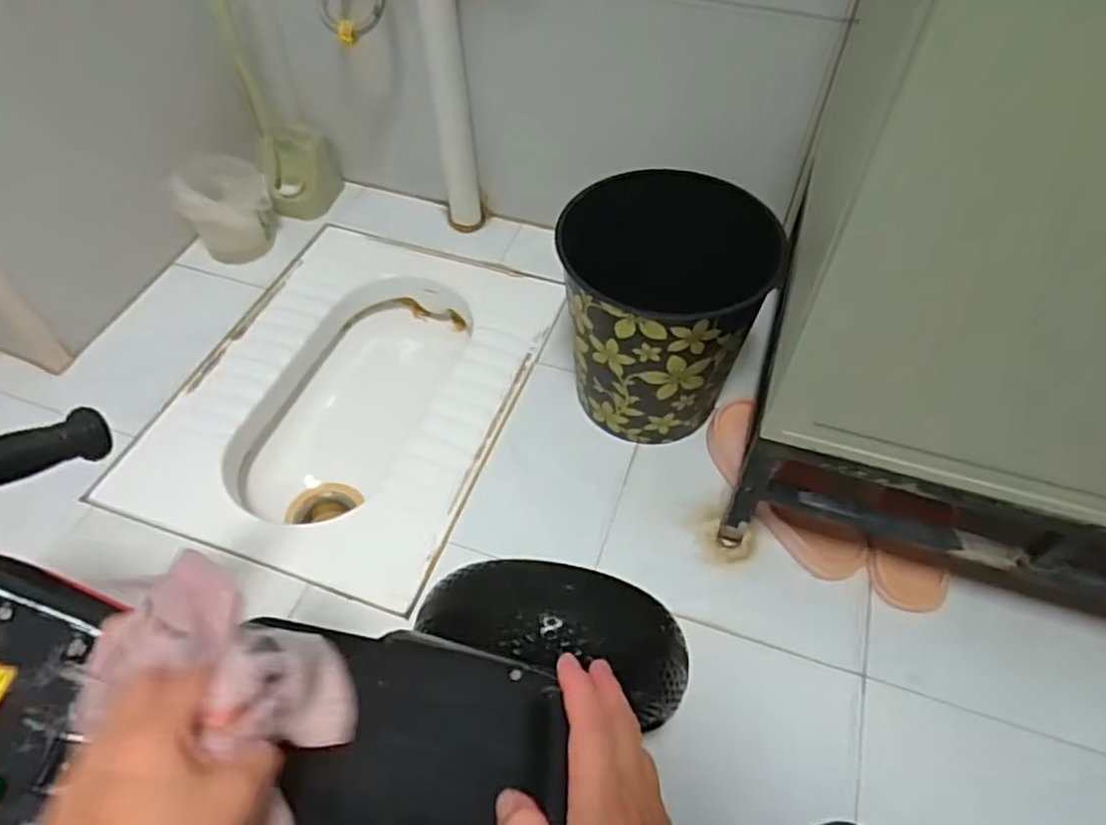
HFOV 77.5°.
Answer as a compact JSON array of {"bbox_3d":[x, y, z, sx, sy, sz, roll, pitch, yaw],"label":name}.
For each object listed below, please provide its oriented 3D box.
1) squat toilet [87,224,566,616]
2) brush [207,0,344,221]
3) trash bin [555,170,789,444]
[{"bbox_3d":[-0.272,-0.007,1.015,0.435,0.157,0.542,16,52,12],"label":"squat toilet"},{"bbox_3d":[-0.422,-0.485,1.055,0.116,0.360,0.122,-13,52,-11],"label":"brush"},{"bbox_3d":[0.124,-0.115,0.820,0.222,0.285,0.212,19,53,14],"label":"trash bin"}]

